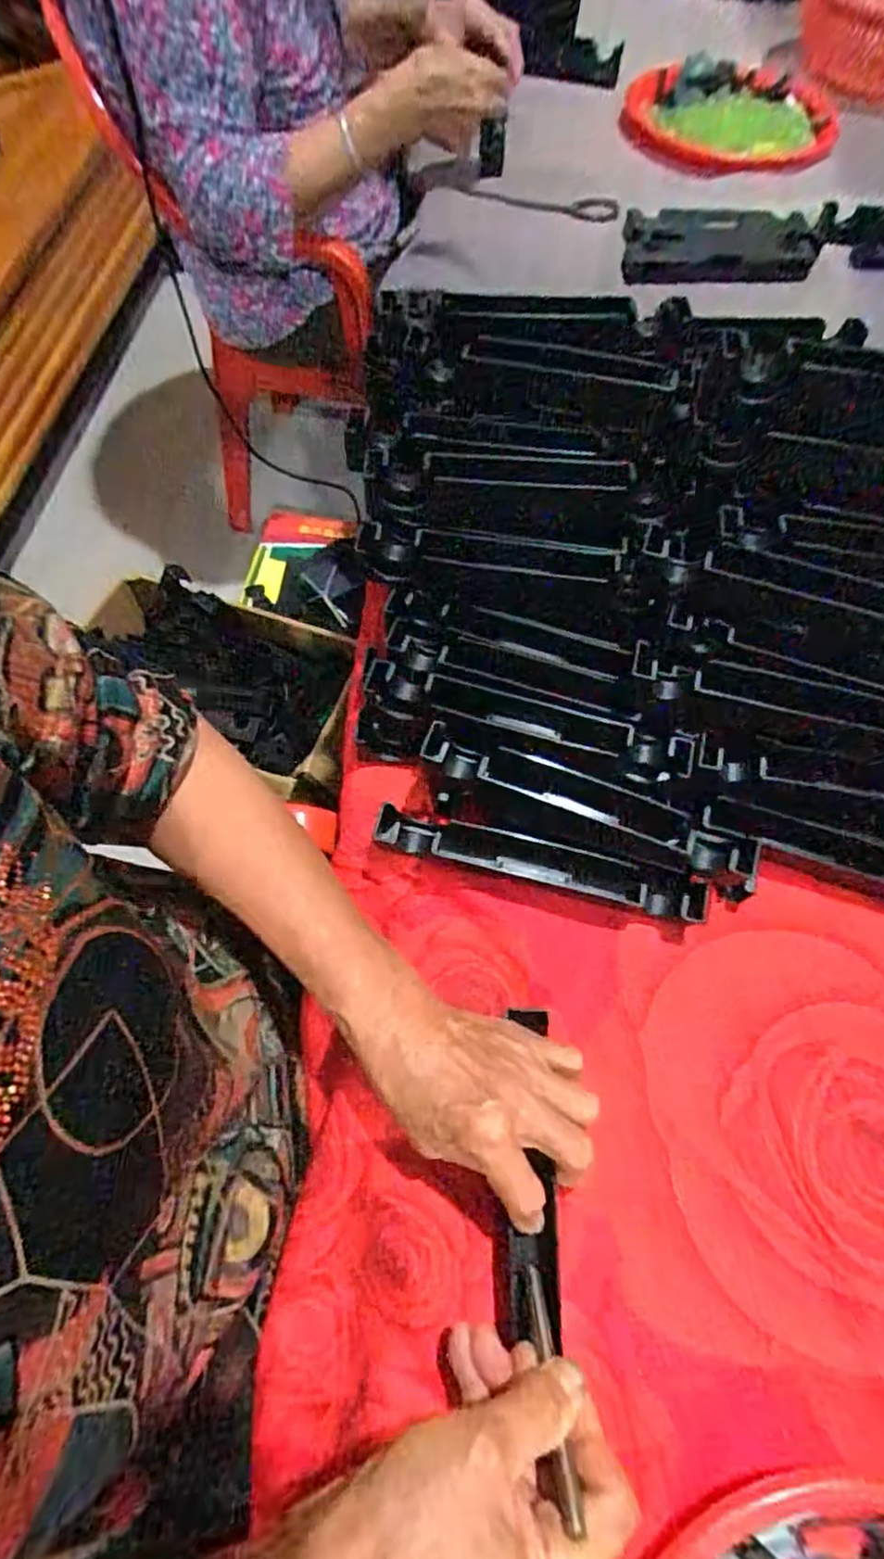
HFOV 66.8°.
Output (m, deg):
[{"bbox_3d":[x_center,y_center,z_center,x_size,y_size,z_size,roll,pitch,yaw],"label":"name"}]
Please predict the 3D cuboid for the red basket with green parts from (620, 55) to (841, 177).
[{"bbox_3d":[0.353,-0.828,0.834,0.239,0.036,0.196,-13,66,-5],"label":"red basket with green parts"}]

